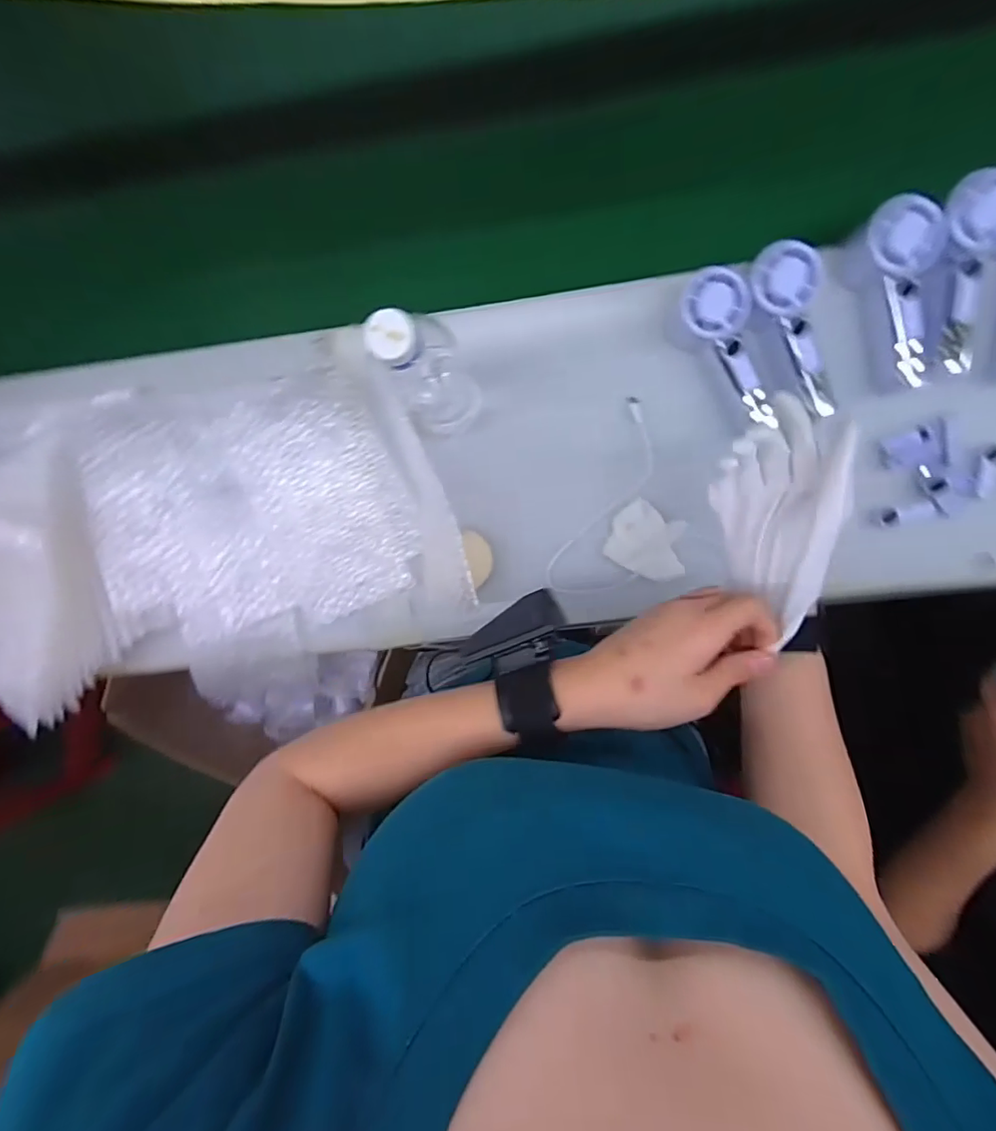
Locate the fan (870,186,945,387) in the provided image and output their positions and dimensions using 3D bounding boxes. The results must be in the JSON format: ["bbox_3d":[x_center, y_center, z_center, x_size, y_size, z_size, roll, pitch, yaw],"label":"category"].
[{"bbox_3d":[0.349,-0.233,0.457,0.055,0.046,0.148,-9,97,6],"label":"fan"}]

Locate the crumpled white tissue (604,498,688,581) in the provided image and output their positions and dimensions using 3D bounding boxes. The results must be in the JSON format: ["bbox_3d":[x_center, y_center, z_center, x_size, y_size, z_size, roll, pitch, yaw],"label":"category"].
[{"bbox_3d":[0.154,-0.023,0.530,0.080,0.009,0.066,27,99,1],"label":"crumpled white tissue"}]

